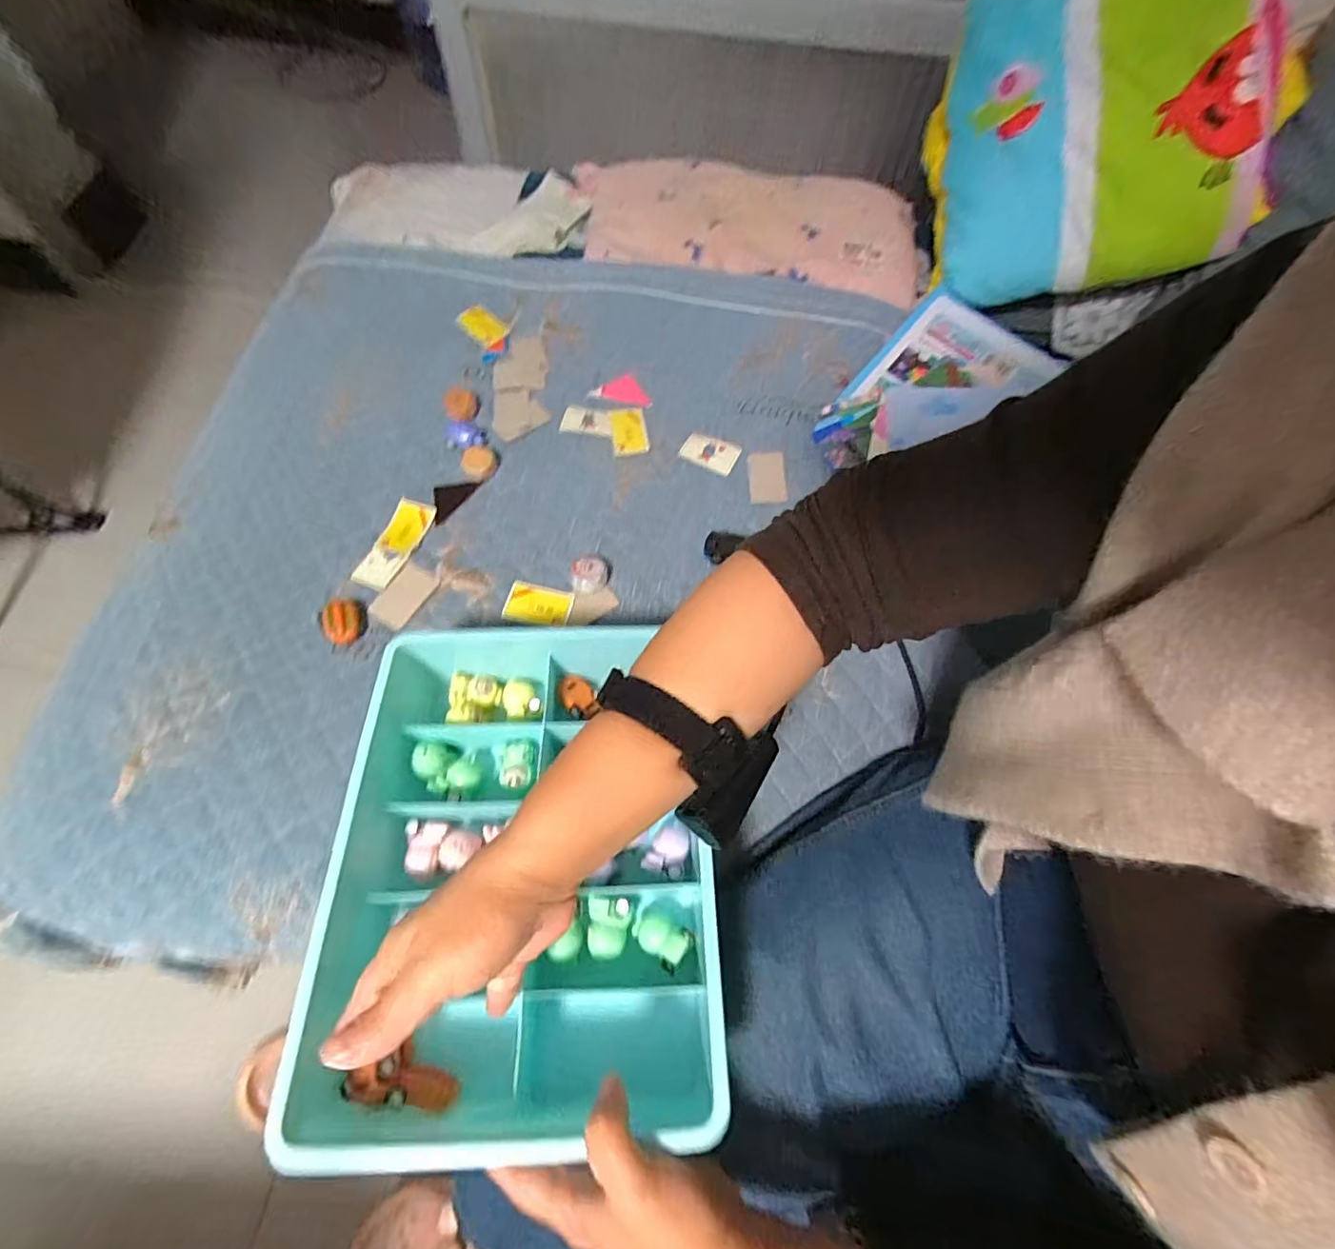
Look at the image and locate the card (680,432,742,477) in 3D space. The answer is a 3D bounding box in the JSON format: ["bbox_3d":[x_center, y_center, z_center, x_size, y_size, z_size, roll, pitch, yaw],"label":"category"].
[{"bbox_3d":[0.046,-0.183,0.605,0.057,0.004,0.038,26,77,8],"label":"card"}]

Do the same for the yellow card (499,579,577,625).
[{"bbox_3d":[-0.117,-0.019,0.523,0.056,0.008,0.041,16,64,-4],"label":"yellow card"}]

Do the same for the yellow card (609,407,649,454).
[{"bbox_3d":[-0.042,-0.211,0.616,0.037,0.005,0.060,-7,66,-5],"label":"yellow card"}]

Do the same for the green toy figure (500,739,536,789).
[{"bbox_3d":[-0.113,0.110,0.448,0.026,0.029,0.037,4,63,-2],"label":"green toy figure"}]

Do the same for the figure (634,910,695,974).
[{"bbox_3d":[-0.005,0.210,0.385,0.036,0.022,0.026,33,66,13],"label":"figure"}]

